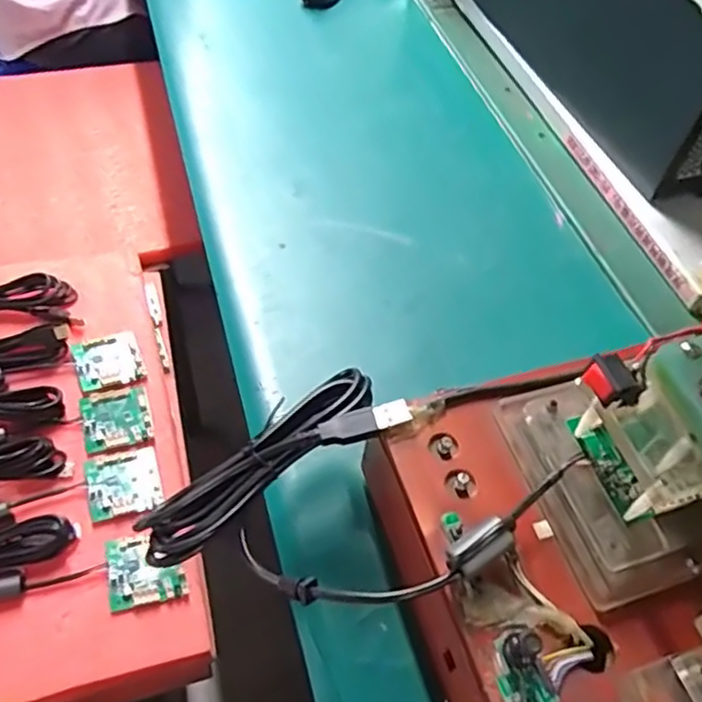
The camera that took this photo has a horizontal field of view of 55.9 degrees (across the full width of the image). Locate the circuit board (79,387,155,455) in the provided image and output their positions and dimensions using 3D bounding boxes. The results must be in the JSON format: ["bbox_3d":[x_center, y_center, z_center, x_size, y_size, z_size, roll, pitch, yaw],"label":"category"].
[{"bbox_3d":[-0.215,0.063,0.610,0.059,0.008,0.055,-15,56,-16],"label":"circuit board"}]

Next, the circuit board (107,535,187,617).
[{"bbox_3d":[-0.166,0.175,0.534,0.058,0.010,0.056,-11,55,-14],"label":"circuit board"}]

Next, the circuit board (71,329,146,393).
[{"bbox_3d":[-0.234,0.011,0.640,0.060,0.011,0.055,-18,57,-18],"label":"circuit board"}]

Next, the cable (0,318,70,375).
[{"bbox_3d":[-0.344,0.000,0.620,0.150,0.018,0.047,-8,54,-12],"label":"cable"}]

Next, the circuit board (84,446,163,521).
[{"bbox_3d":[-0.197,0.116,0.576,0.061,0.007,0.058,-14,56,-15],"label":"circuit board"}]

